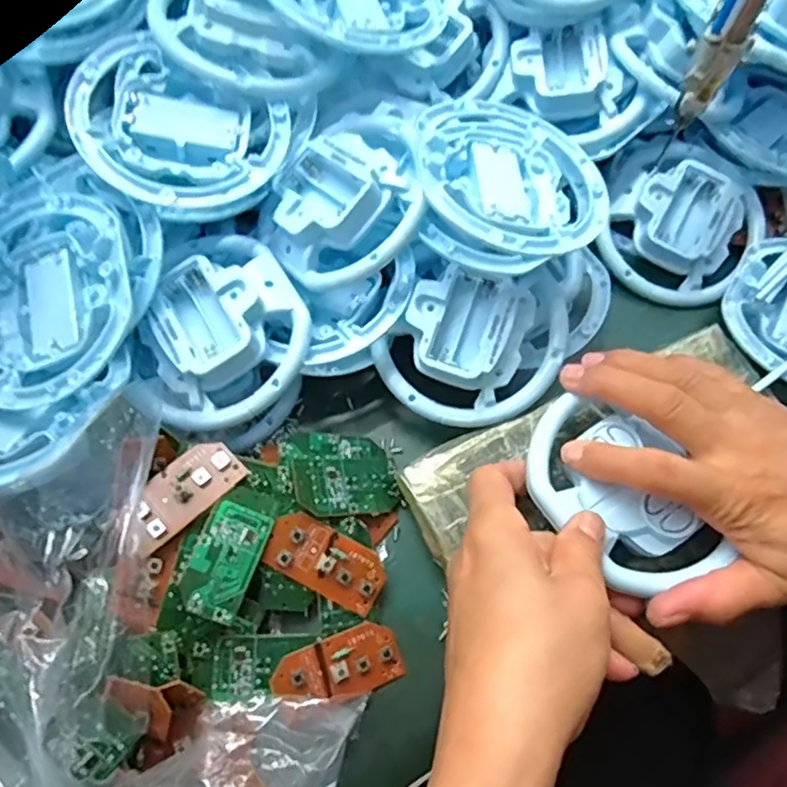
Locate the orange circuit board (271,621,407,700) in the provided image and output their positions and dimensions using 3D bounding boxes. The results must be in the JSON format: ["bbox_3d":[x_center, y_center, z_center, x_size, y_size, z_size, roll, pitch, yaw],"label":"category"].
[{"bbox_3d":[-0.026,0.130,0.301,0.058,0.012,0.029,-22,69,-10],"label":"orange circuit board"}]

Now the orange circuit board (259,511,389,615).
[{"bbox_3d":[-0.032,0.081,0.310,0.058,0.006,0.028,31,69,-3],"label":"orange circuit board"}]

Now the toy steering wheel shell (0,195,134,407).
[{"bbox_3d":[-0.171,-0.046,0.305,0.095,0.029,0.100,0,67,-1],"label":"toy steering wheel shell"}]

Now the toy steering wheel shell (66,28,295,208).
[{"bbox_3d":[-0.114,-0.130,0.331,0.103,0.030,0.086,30,63,-3],"label":"toy steering wheel shell"}]

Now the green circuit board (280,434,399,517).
[{"bbox_3d":[-0.026,0.040,0.329,0.056,0.009,0.046,4,48,-32],"label":"green circuit board"}]

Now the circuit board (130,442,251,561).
[{"bbox_3d":[-0.102,0.047,0.303,0.061,0.008,0.028,-41,74,-16],"label":"circuit board"}]

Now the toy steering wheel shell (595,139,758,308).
[{"bbox_3d":[0.176,-0.108,0.392,0.089,0.034,0.097,24,69,9],"label":"toy steering wheel shell"}]

